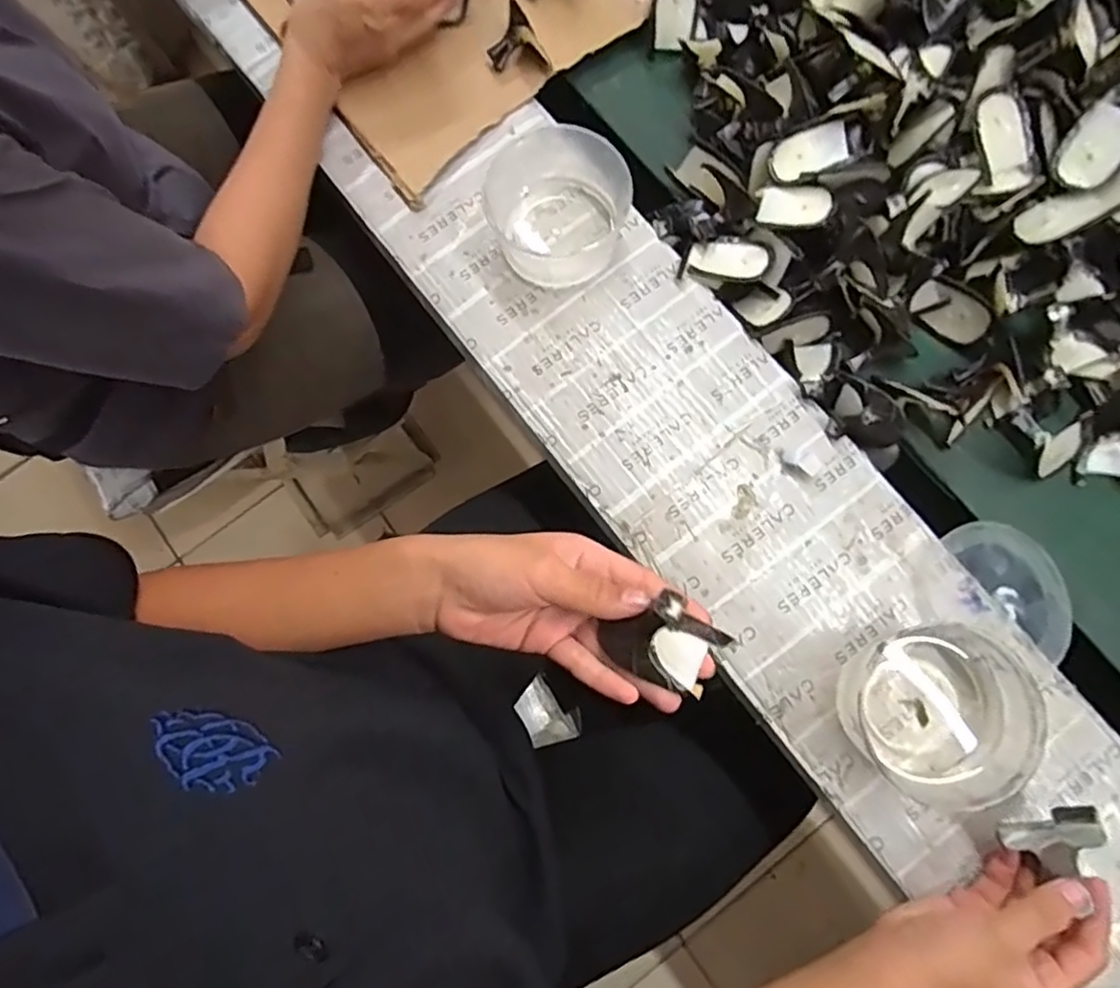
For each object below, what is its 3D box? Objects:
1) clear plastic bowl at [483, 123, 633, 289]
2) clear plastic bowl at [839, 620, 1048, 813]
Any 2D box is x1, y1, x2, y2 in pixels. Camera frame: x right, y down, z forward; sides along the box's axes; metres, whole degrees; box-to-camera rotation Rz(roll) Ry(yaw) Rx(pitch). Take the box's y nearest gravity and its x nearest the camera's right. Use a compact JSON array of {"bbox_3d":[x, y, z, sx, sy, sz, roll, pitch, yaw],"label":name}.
[{"bbox_3d":[0.000,-0.237,0.543,0.115,0.062,0.115,0,79,2],"label":"clear plastic bowl"},{"bbox_3d":[0.262,0.151,0.454,0.107,0.063,0.105,0,79,2],"label":"clear plastic bowl"}]

